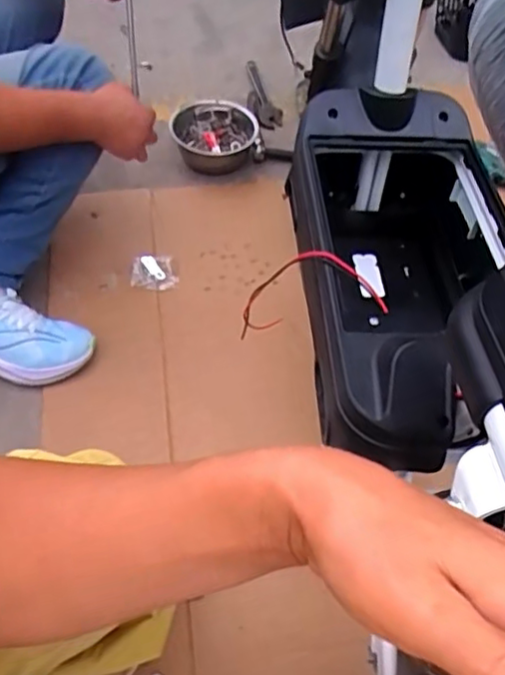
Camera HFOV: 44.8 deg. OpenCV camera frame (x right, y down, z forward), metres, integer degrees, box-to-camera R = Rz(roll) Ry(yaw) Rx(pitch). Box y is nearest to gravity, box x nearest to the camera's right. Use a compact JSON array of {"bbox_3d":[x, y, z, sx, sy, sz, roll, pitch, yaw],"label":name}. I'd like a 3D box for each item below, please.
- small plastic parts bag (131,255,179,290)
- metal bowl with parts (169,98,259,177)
[{"bbox_3d":[-0.184,-0.125,1.144,0.083,0.020,0.083,-3,58,-6],"label":"small plastic parts bag"},{"bbox_3d":[-0.081,-0.427,1.317,0.170,0.087,0.165,2,58,-3],"label":"metal bowl with parts"}]

